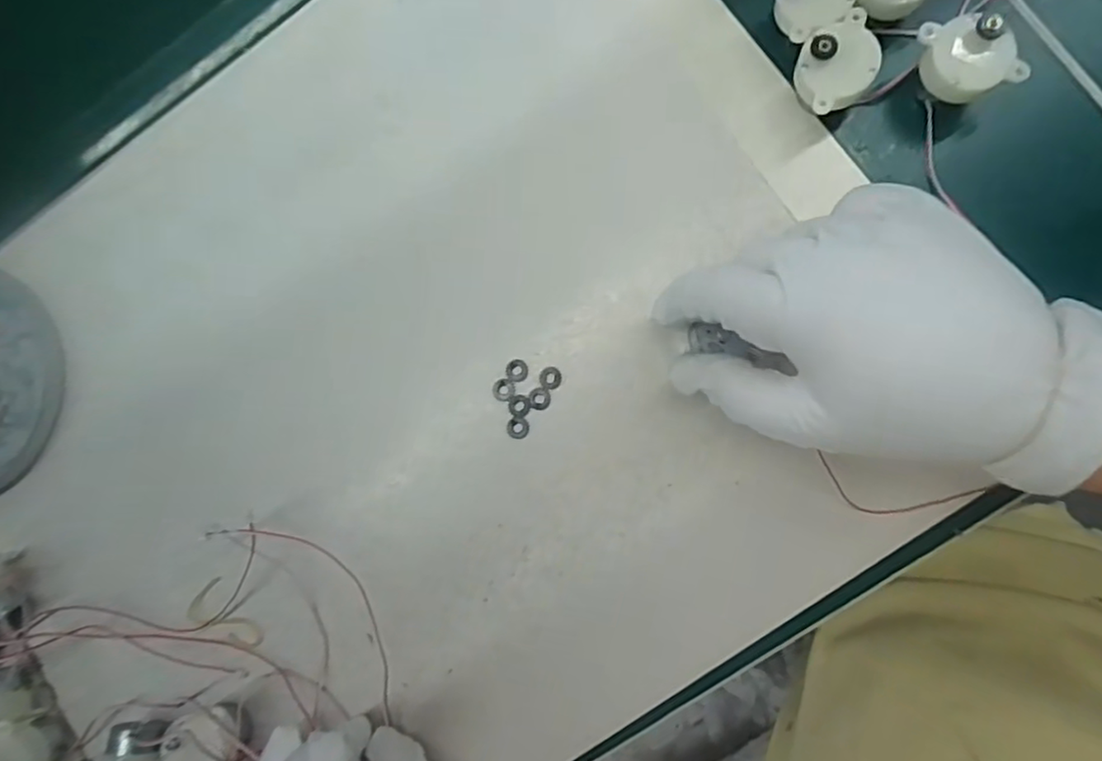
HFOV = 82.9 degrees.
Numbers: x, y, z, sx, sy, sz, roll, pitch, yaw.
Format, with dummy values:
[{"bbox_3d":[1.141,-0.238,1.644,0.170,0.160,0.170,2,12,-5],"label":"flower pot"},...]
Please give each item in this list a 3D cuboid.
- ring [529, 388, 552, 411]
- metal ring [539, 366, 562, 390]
[{"bbox_3d":[-0.005,0.009,0.293,0.010,0.004,0.011,-1,85,7],"label":"ring"},{"bbox_3d":[0.000,-0.001,0.294,0.010,0.004,0.011,-1,85,7],"label":"metal ring"}]

